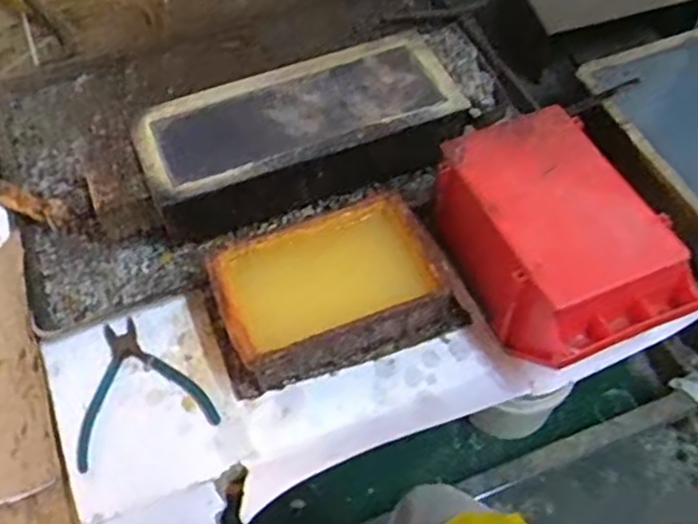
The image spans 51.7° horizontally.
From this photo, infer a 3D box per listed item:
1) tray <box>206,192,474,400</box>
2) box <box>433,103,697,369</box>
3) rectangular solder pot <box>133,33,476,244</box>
[{"bbox_3d":[-0.017,0.022,0.685,0.231,0.077,0.143,-18,56,-11],"label":"tray"},{"bbox_3d":[0.188,-0.019,0.674,0.151,0.117,0.232,-20,56,-12],"label":"box"},{"bbox_3d":[-0.051,-0.135,0.791,0.335,0.093,0.156,-19,56,-12],"label":"rectangular solder pot"}]

